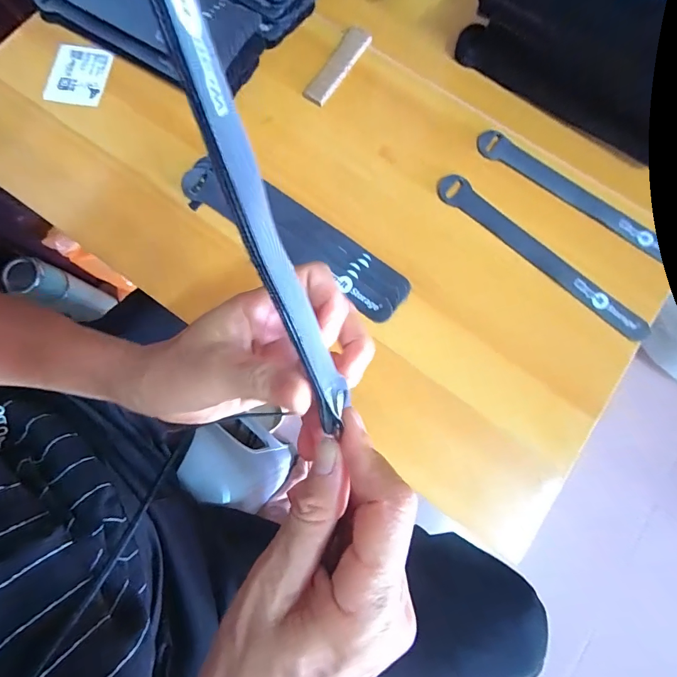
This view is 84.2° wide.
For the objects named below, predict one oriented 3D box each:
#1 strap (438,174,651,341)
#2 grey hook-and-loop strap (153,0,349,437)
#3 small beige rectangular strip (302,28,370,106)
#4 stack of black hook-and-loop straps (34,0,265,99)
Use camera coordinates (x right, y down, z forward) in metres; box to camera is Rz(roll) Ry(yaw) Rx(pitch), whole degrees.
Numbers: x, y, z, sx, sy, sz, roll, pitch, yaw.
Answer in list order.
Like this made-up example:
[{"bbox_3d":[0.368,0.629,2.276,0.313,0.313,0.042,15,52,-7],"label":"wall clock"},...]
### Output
[{"bbox_3d":[0.165,-0.068,0.307,0.197,0.007,0.026,41,82,6],"label":"strap"},{"bbox_3d":[-0.026,-0.041,0.122,0.014,0.019,0.184,-21,124,-5],"label":"grey hook-and-loop strap"},{"bbox_3d":[-0.002,-0.242,0.333,0.022,0.008,0.083,31,81,4],"label":"small beige rectangular strip"},{"bbox_3d":[-0.163,-0.279,0.320,0.203,0.038,0.084,27,80,4],"label":"stack of black hook-and-loop straps"}]

